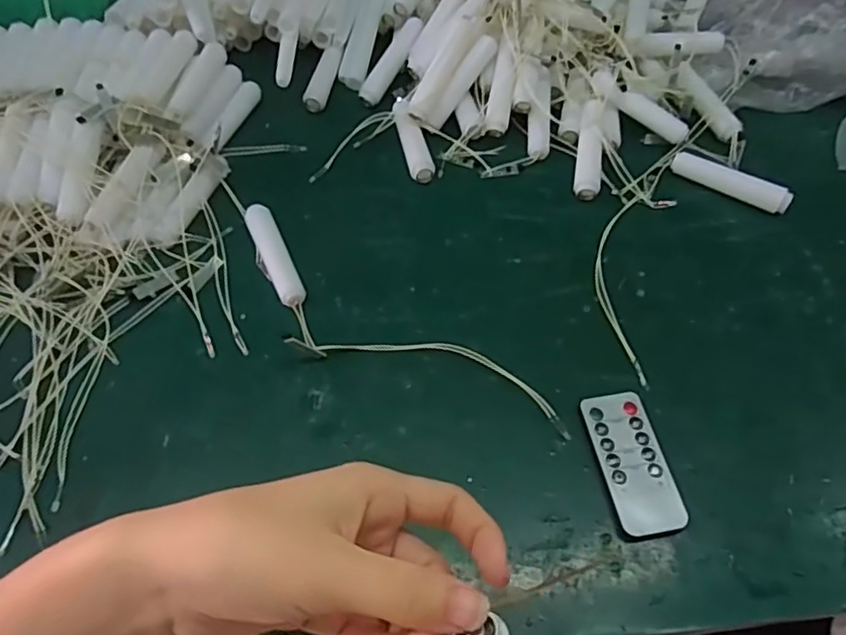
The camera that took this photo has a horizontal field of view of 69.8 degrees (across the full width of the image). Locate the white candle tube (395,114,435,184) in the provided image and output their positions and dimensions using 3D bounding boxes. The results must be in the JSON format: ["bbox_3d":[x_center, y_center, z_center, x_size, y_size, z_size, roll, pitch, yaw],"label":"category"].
[{"bbox_3d":[-0.006,-0.137,0.494,0.020,0.018,0.066,-12,58,-8],"label":"white candle tube"}]

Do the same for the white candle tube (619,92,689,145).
[{"bbox_3d":[0.189,-0.164,0.498,0.061,0.016,0.013,32,59,-1],"label":"white candle tube"}]

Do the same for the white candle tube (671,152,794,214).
[{"bbox_3d":[0.240,-0.105,0.474,0.089,0.018,0.015,26,60,16],"label":"white candle tube"}]

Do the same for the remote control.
[{"bbox_3d":[0.122,0.085,0.356,0.040,0.009,0.084,-9,57,-6],"label":"remote control"}]

